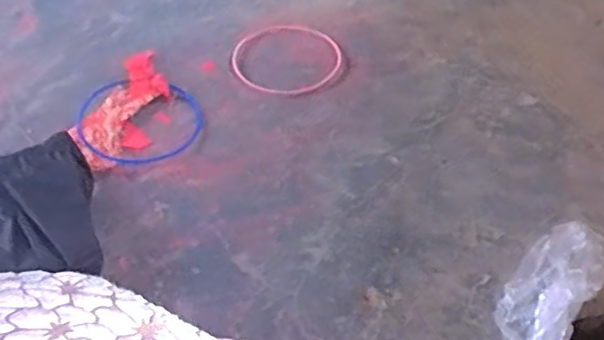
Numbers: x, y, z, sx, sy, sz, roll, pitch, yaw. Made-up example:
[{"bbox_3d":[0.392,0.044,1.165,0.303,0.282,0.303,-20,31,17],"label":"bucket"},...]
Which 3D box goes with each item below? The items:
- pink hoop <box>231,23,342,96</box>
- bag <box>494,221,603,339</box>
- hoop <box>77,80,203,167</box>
[{"bbox_3d":[-0.037,-0.258,1.421,0.247,0.014,0.238,-4,50,5],"label":"pink hoop"},{"bbox_3d":[0.386,0.187,0.969,0.120,0.097,0.238,30,54,25],"label":"bag"},{"bbox_3d":[-0.335,-0.095,1.274,0.246,0.014,0.218,6,47,2],"label":"hoop"}]

